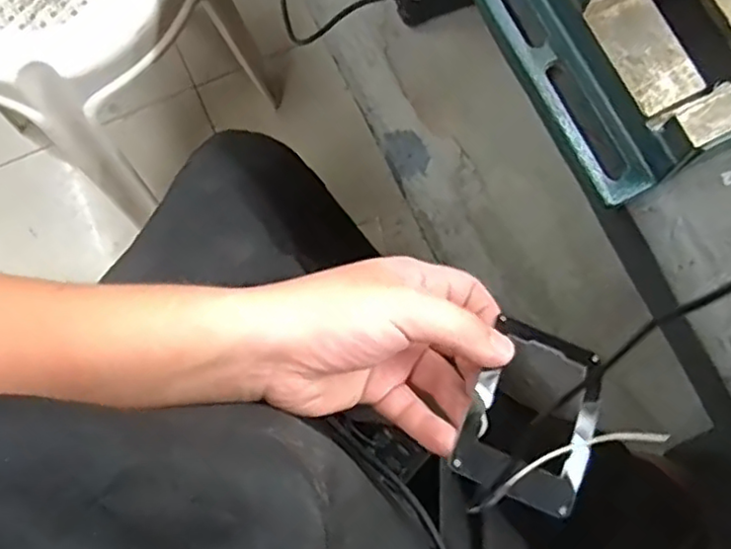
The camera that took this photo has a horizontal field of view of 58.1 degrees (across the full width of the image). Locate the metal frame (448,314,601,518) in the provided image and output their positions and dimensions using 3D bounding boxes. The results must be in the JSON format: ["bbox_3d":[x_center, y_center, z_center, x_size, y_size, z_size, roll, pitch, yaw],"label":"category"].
[{"bbox_3d":[0.091,0.075,0.359,0.068,0.006,0.094,23,64,2],"label":"metal frame"}]

